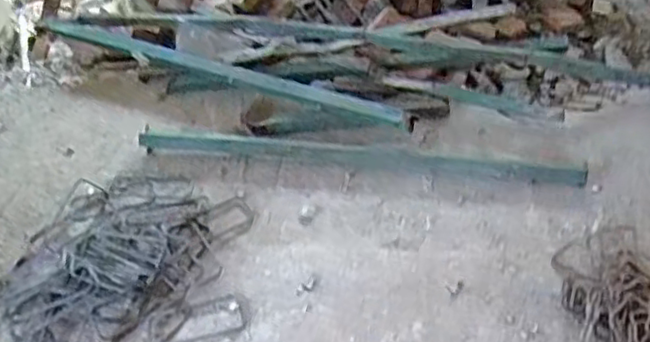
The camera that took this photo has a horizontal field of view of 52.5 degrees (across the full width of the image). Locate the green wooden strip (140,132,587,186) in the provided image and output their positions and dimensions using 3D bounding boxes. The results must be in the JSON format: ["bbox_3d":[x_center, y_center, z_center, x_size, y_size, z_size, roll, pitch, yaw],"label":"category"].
[{"bbox_3d":[0.080,-0.046,1.650,1.098,0.023,0.049,5,51,6],"label":"green wooden strip"}]

